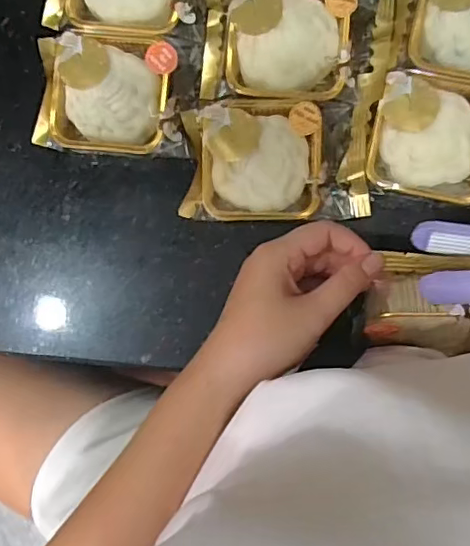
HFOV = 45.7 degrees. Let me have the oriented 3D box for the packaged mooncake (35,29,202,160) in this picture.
[{"bbox_3d":[-0.091,-0.138,0.442,0.122,0.037,0.088,4,91,6],"label":"packaged mooncake"}]

